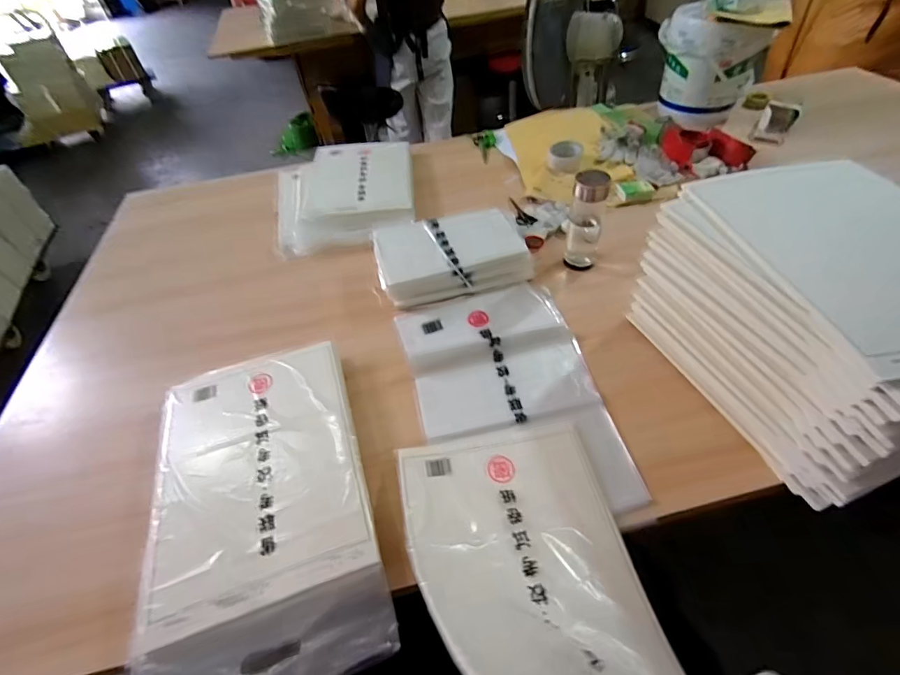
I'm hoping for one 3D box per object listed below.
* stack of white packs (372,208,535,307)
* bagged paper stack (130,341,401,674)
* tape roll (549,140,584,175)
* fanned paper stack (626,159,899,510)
[{"bbox_3d":[0.003,-0.173,0.908,0.309,0.062,0.209,-11,48,-6],"label":"stack of white packs"},{"bbox_3d":[-0.261,0.210,0.583,0.282,0.023,0.464,-16,51,-10],"label":"bagged paper stack"},{"bbox_3d":[0.308,-0.483,1.142,0.089,0.048,0.105,6,49,9],"label":"tape roll"},{"bbox_3d":[0.491,-0.039,0.606,0.293,0.244,0.425,-16,49,-10],"label":"fanned paper stack"}]

